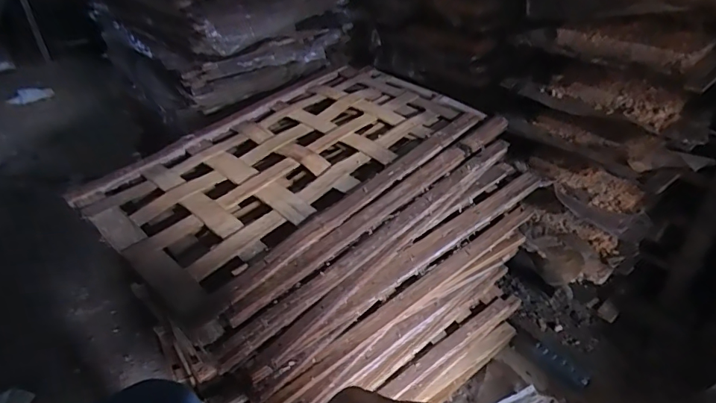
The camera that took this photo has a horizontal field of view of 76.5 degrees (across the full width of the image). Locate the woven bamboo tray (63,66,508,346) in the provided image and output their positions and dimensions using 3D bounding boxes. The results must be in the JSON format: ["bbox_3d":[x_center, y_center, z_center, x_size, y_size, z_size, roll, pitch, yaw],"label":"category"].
[{"bbox_3d":[-0.086,-0.064,0.689,0.553,0.034,0.350,-33,50,-29],"label":"woven bamboo tray"}]

